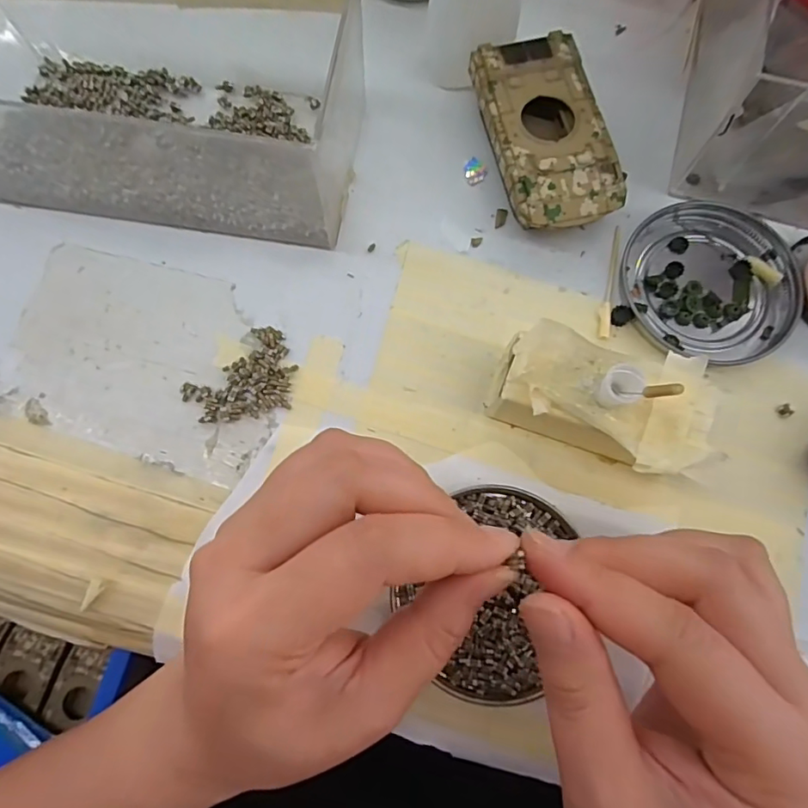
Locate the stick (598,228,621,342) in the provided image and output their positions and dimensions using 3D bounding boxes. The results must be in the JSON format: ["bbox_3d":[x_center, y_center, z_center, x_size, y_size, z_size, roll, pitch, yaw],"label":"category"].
[{"bbox_3d":[0.096,-0.058,0.250,0.006,0.004,0.060,12,77,3],"label":"stick"}]

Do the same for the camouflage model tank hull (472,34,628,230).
[{"bbox_3d":[0.066,-0.125,0.256,0.053,0.024,0.095,-13,77,-3],"label":"camouflage model tank hull"}]

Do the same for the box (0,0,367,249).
[{"bbox_3d":[-0.114,-0.138,0.237,0.180,0.064,0.100,10,77,3],"label":"box"}]

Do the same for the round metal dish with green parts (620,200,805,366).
[{"bbox_3d":[0.142,-0.057,0.247,0.077,0.007,0.074,0,77,0],"label":"round metal dish with green parts"}]

